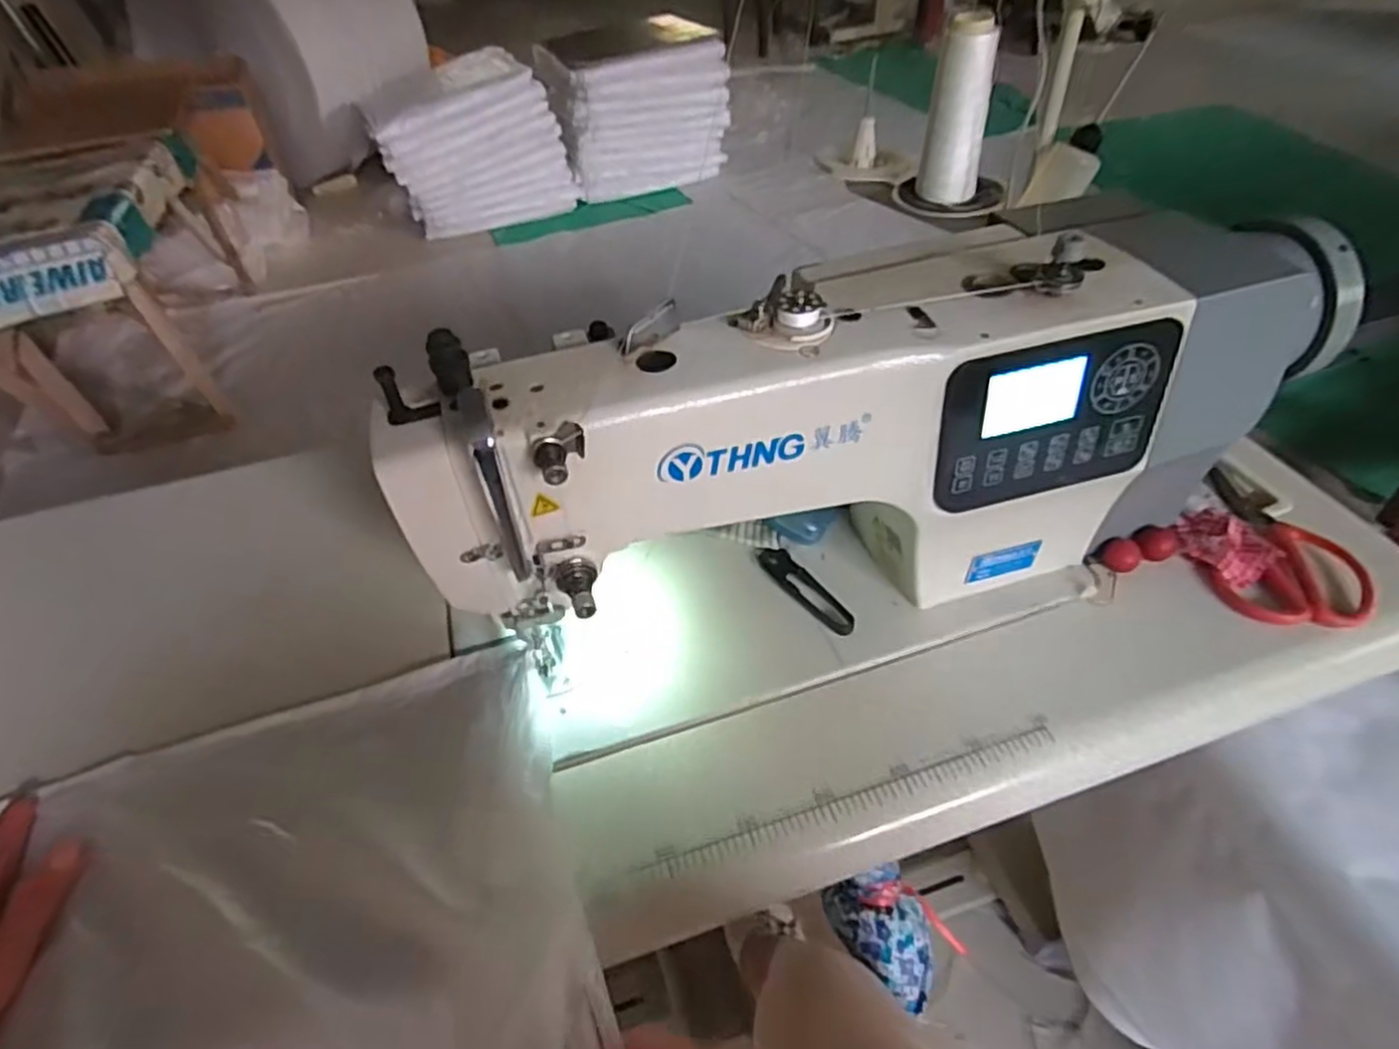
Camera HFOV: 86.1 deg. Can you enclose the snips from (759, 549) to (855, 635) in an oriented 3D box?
[{"bbox_3d":[0.080,0.050,0.570,0.024,0.014,0.099,-26,50,-20],"label":"snips"}]

